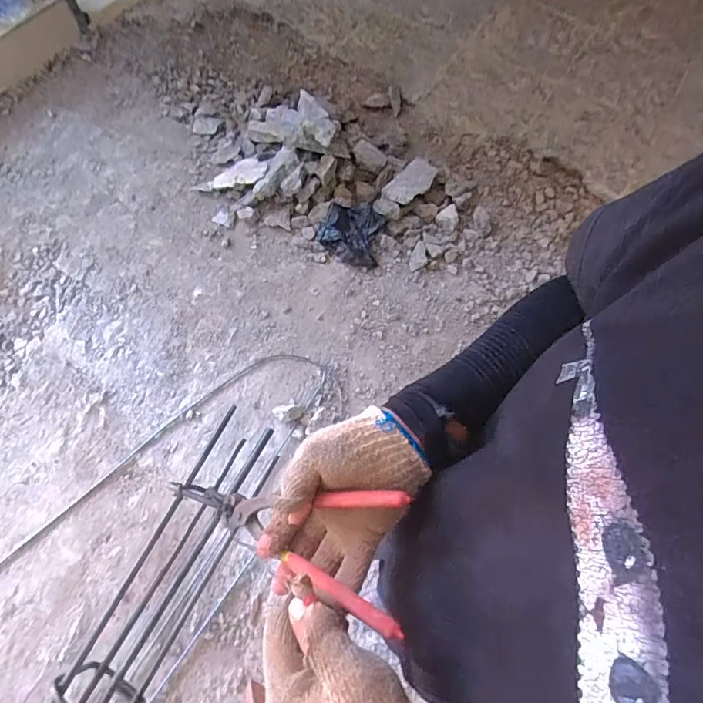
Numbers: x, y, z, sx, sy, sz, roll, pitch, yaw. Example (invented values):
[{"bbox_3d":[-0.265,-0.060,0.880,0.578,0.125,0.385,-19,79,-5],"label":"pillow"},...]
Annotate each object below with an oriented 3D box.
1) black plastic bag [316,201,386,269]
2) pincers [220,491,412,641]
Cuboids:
[{"bbox_3d":[0.003,-0.467,1.747,0.244,0.065,0.259,16,68,4],"label":"black plastic bag"},{"bbox_3d":[-0.048,0.154,0.385,0.223,0.028,0.086,-5,60,42],"label":"pincers"}]

